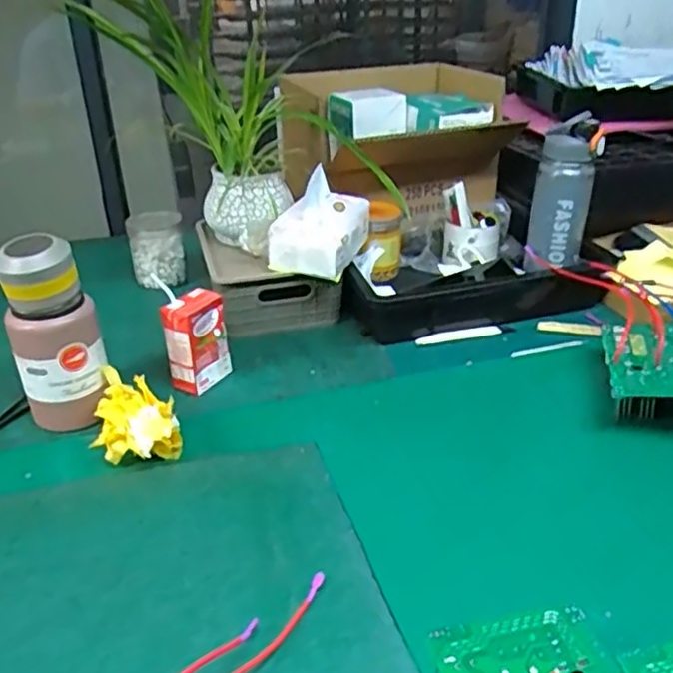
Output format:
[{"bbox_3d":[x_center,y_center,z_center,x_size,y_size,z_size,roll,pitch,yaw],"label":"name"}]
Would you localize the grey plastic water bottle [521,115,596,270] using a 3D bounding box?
[{"bbox_3d":[0.305,-0.180,0.916,0.078,0.213,0.068,6,31,14],"label":"grey plastic water bottle"}]

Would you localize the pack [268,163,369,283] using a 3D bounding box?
[{"bbox_3d":[-0.023,-0.153,0.886,0.105,0.102,0.125,7,31,15],"label":"pack"}]

